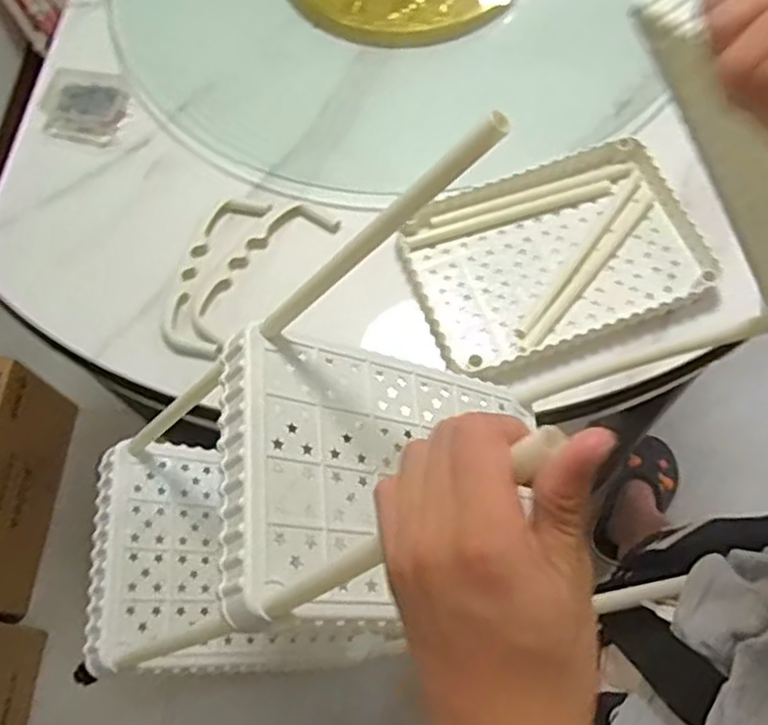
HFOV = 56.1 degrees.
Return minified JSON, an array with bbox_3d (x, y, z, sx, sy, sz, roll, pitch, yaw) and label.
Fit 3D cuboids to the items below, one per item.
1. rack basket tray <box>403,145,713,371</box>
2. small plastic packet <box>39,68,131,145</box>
[{"bbox_3d":[0.178,-0.113,0.747,0.293,0.034,0.194,-20,67,-5],"label":"rack basket tray"},{"bbox_3d":[-0.360,-0.310,0.869,0.100,0.022,0.086,10,68,7],"label":"small plastic packet"}]

